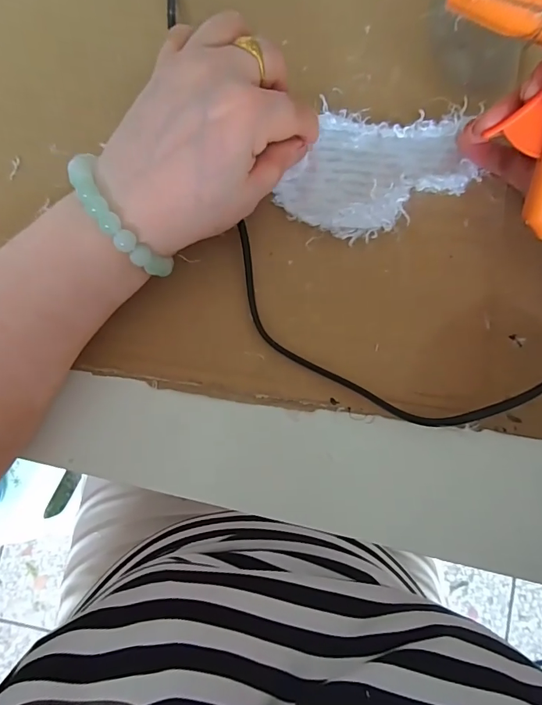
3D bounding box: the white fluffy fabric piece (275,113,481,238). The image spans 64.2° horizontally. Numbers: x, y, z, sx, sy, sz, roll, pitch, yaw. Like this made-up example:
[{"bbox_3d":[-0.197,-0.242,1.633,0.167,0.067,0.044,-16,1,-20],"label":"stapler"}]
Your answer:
[{"bbox_3d":[0.064,-0.104,0.253,0.113,0.015,0.071,1,83,-2],"label":"white fluffy fabric piece"}]

